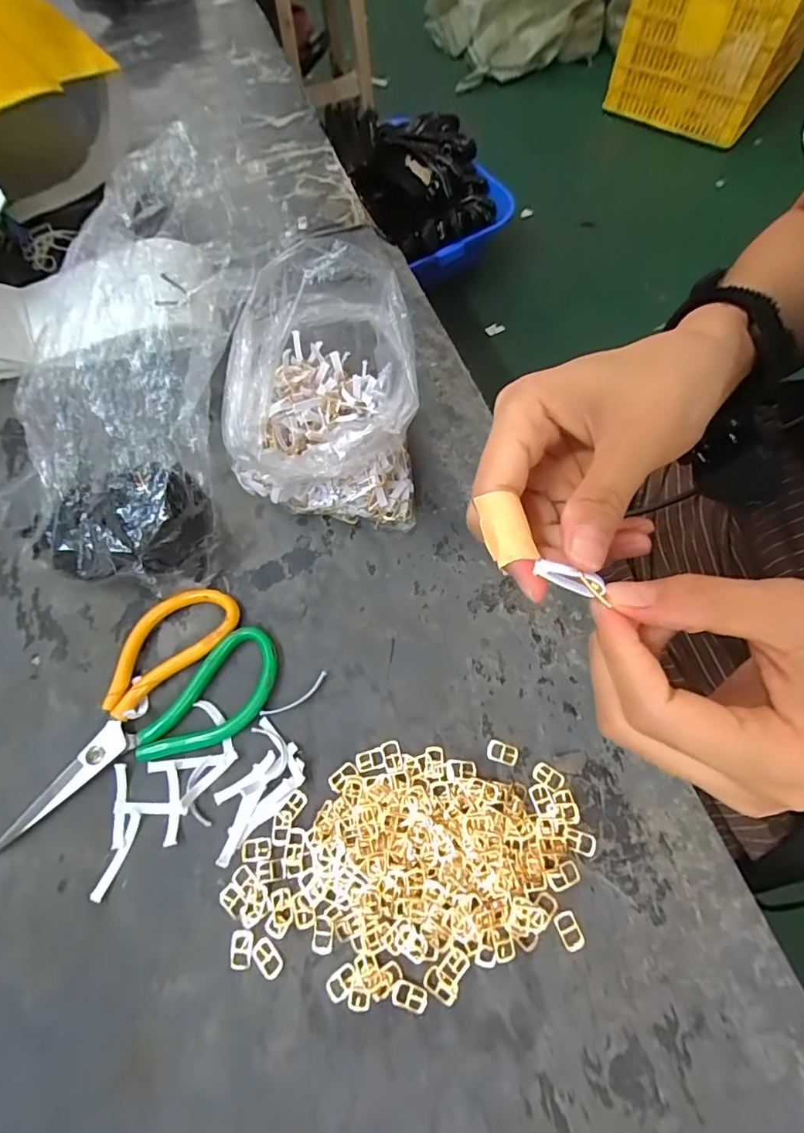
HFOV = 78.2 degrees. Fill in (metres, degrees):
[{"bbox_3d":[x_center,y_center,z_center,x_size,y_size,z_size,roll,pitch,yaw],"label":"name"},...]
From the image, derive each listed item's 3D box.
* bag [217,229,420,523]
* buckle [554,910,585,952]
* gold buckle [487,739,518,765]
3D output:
[{"bbox_3d":[-0.053,-0.117,0.342,0.122,0.121,0.146,-3,67,0],"label":"bag"},{"bbox_3d":[0.092,0.200,0.271,0.012,0.004,0.018,-21,68,-7],"label":"buckle"},{"bbox_3d":[0.062,0.115,0.306,0.019,0.004,0.012,16,69,8],"label":"gold buckle"}]

